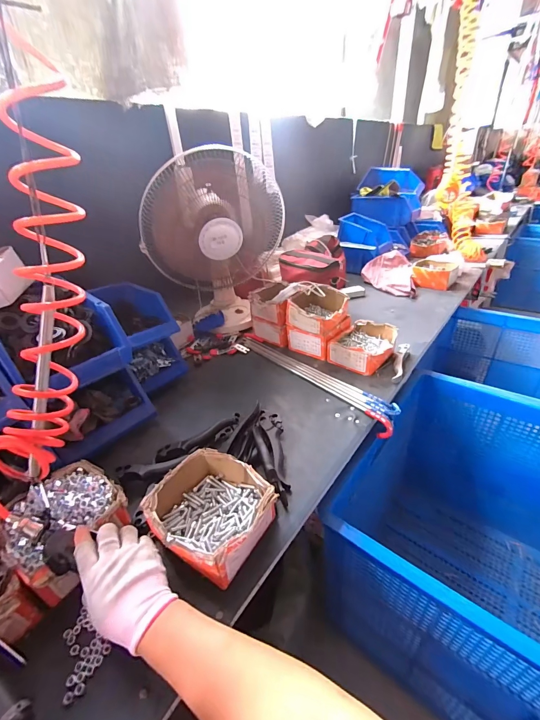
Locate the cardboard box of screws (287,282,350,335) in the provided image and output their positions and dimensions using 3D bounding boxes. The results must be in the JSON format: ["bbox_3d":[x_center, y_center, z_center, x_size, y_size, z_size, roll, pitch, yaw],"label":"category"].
[{"bbox_3d":[0.134,-0.150,0.911,0.162,0.083,0.153,22,41,37],"label":"cardboard box of screws"}]

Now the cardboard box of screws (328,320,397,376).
[{"bbox_3d":[0.258,-0.038,0.870,0.169,0.063,0.151,-31,40,-34],"label":"cardboard box of screws"}]

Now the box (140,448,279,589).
[{"bbox_3d":[-0.088,0.228,0.485,0.163,0.066,0.151,18,39,33],"label":"box"}]

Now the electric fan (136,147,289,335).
[{"bbox_3d":[-0.155,-0.362,1.032,0.394,0.452,0.318,-4,32,3],"label":"electric fan"}]

